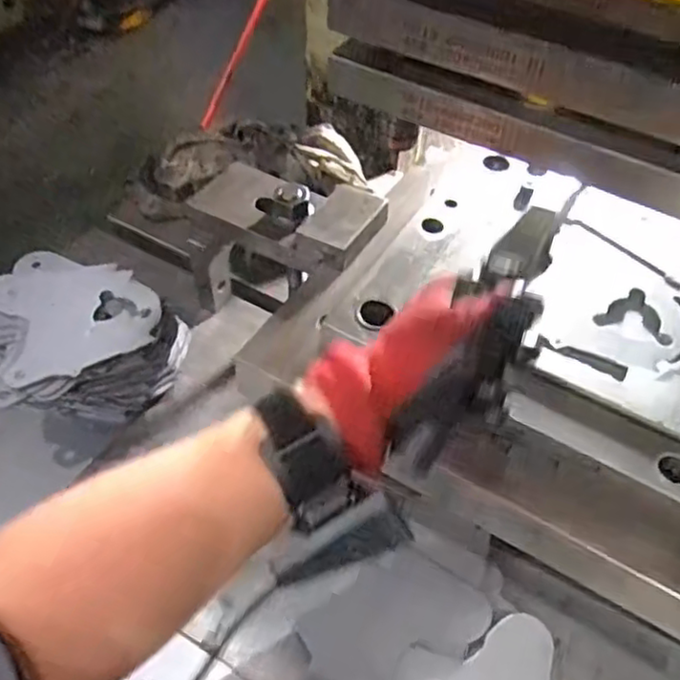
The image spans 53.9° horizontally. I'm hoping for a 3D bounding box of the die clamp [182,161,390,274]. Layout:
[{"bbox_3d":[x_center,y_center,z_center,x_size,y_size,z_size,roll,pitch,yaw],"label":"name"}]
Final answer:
[{"bbox_3d":[-0.054,-0.122,0.636,0.187,0.044,0.100,28,54,20],"label":"die clamp"}]

